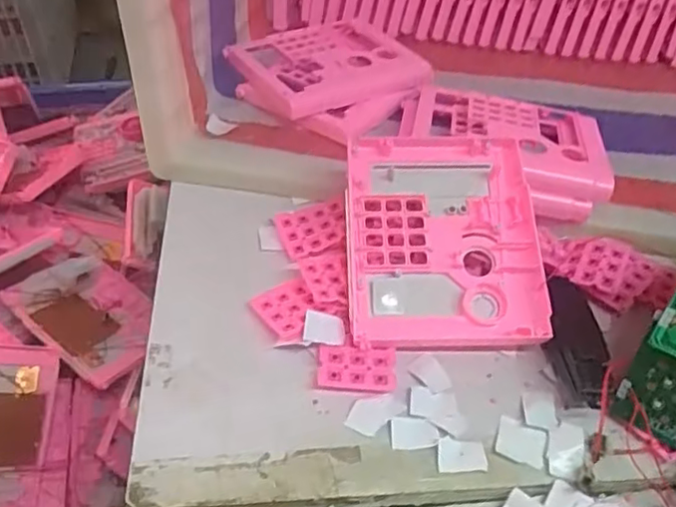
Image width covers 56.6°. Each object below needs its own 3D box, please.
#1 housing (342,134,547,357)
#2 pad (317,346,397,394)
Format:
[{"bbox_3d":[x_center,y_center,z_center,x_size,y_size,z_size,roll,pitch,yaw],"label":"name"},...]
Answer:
[{"bbox_3d":[0.074,-0.014,0.452,0.132,0.014,0.166,-1,64,0],"label":"housing"},{"bbox_3d":[0.012,0.075,0.409,0.050,0.009,0.030,3,47,-1],"label":"pad"}]

